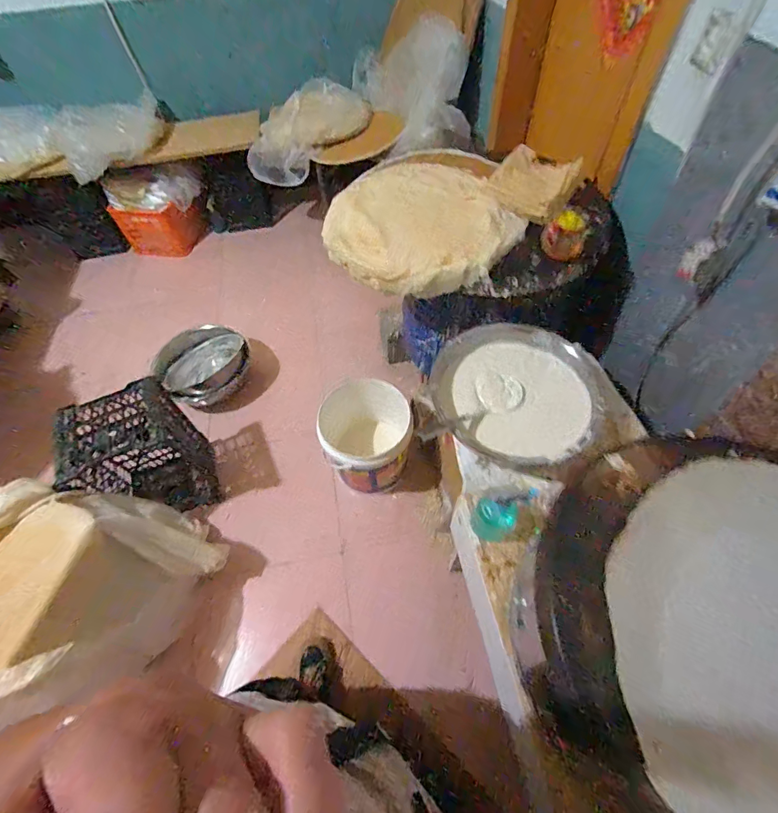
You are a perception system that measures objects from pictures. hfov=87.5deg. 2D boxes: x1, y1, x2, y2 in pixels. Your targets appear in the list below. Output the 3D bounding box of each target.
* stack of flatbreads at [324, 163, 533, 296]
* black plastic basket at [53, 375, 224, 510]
[{"bbox_3d":[0.064,-0.501,1.123,0.450,0.100,0.519,-30,60,-16],"label":"stack of flatbreads"},{"bbox_3d":[-0.866,0.191,1.446,0.322,0.492,0.322,-18,57,-9],"label":"black plastic basket"}]

